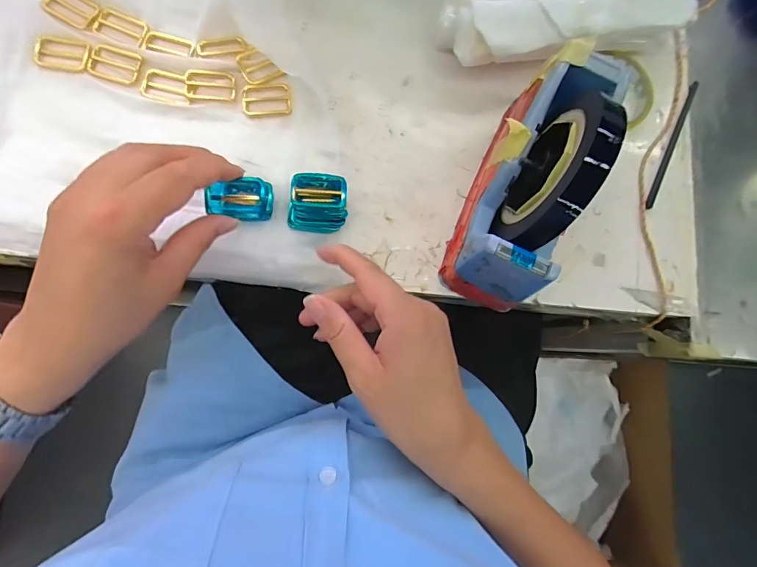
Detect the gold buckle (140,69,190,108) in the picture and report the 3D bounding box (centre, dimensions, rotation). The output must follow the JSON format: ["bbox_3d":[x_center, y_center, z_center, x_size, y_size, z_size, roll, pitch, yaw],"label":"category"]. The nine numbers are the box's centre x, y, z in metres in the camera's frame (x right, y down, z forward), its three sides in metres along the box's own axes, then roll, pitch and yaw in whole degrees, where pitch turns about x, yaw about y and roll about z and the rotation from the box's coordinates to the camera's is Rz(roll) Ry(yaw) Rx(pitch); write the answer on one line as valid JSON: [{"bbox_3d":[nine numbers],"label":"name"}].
[{"bbox_3d":[-0.189,-0.176,0.372,0.043,0.004,0.029,16,81,-4],"label":"gold buckle"}]

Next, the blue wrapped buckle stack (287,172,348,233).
[{"bbox_3d":[-0.052,-0.067,0.354,0.047,0.040,0.040,5,81,-5],"label":"blue wrapped buckle stack"}]

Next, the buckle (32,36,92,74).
[{"bbox_3d":[-0.279,-0.203,0.365,0.045,0.004,0.030,8,81,-5],"label":"buckle"}]

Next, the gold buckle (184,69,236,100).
[{"bbox_3d":[-0.152,-0.181,0.375,0.043,0.004,0.028,-1,82,-6],"label":"gold buckle"}]

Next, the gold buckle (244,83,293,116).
[{"bbox_3d":[-0.103,-0.171,0.384,0.044,0.004,0.031,-5,82,-7],"label":"gold buckle"}]

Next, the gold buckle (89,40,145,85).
[{"bbox_3d":[-0.235,-0.196,0.370,0.043,0.004,0.034,17,81,-3],"label":"gold buckle"}]

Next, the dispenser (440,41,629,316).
[{"bbox_3d":[0.123,-0.086,0.328,0.076,0.139,0.200,24,80,-2],"label":"dispenser"}]

